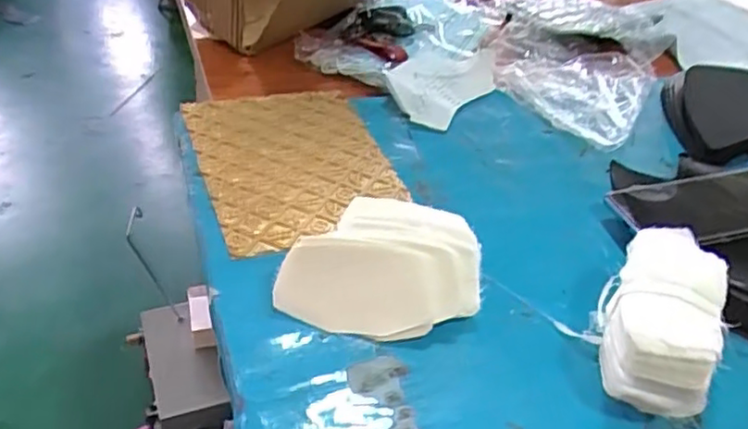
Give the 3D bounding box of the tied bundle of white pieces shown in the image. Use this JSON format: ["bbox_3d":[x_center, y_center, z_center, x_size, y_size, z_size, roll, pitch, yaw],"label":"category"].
[{"bbox_3d":[0.174,0.069,0.400,0.067,0.068,0.109,23,42,17],"label":"tied bundle of white pieces"}]

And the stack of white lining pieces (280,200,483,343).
[{"bbox_3d":[0.007,0.029,0.439,0.126,0.043,0.101,10,40,2],"label":"stack of white lining pieces"}]

